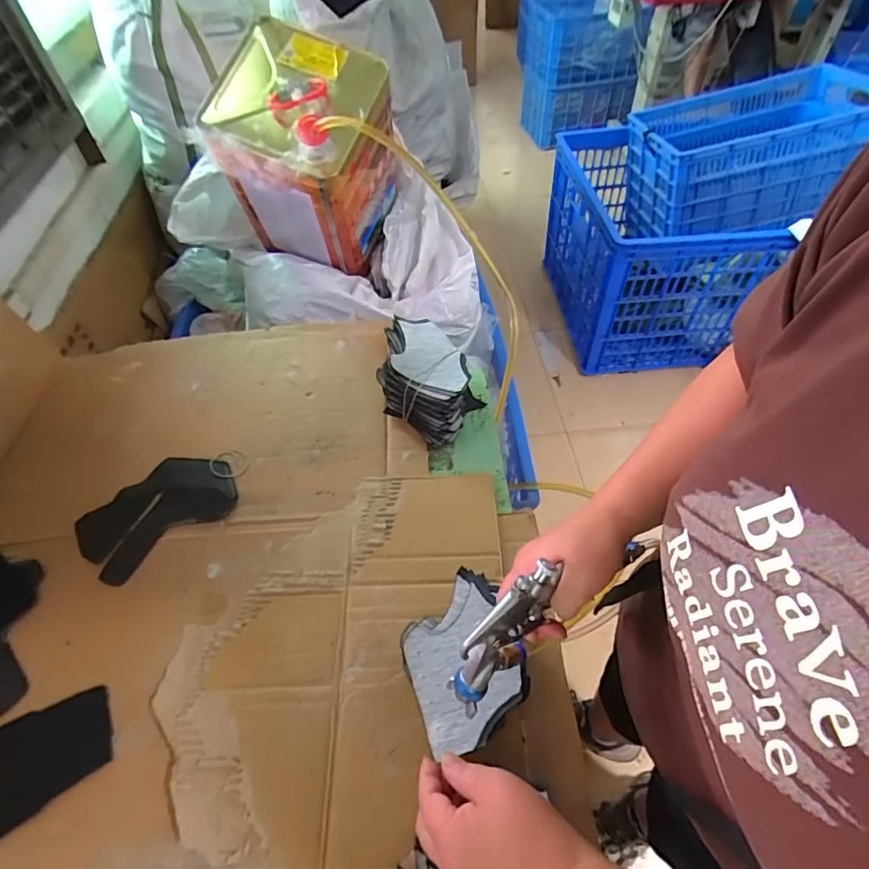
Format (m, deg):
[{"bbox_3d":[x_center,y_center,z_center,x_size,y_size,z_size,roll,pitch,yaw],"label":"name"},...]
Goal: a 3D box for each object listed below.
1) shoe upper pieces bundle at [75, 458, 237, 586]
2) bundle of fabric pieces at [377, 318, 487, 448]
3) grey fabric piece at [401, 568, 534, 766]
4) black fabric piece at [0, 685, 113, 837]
[{"bbox_3d":[-0.356,0.096,0.640,0.186,0.005,0.129,-38,60,-22],"label":"shoe upper pieces bundle"},{"bbox_3d":[-0.014,-0.081,0.692,0.150,0.101,0.114,31,61,23],"label":"bundle of fabric pieces"},{"bbox_3d":[0.024,0.200,0.452,0.097,0.012,0.144,-14,54,-7],"label":"grey fabric piece"},{"bbox_3d":[-0.381,0.311,0.479,0.124,0.010,0.095,-26,56,-15],"label":"black fabric piece"}]

